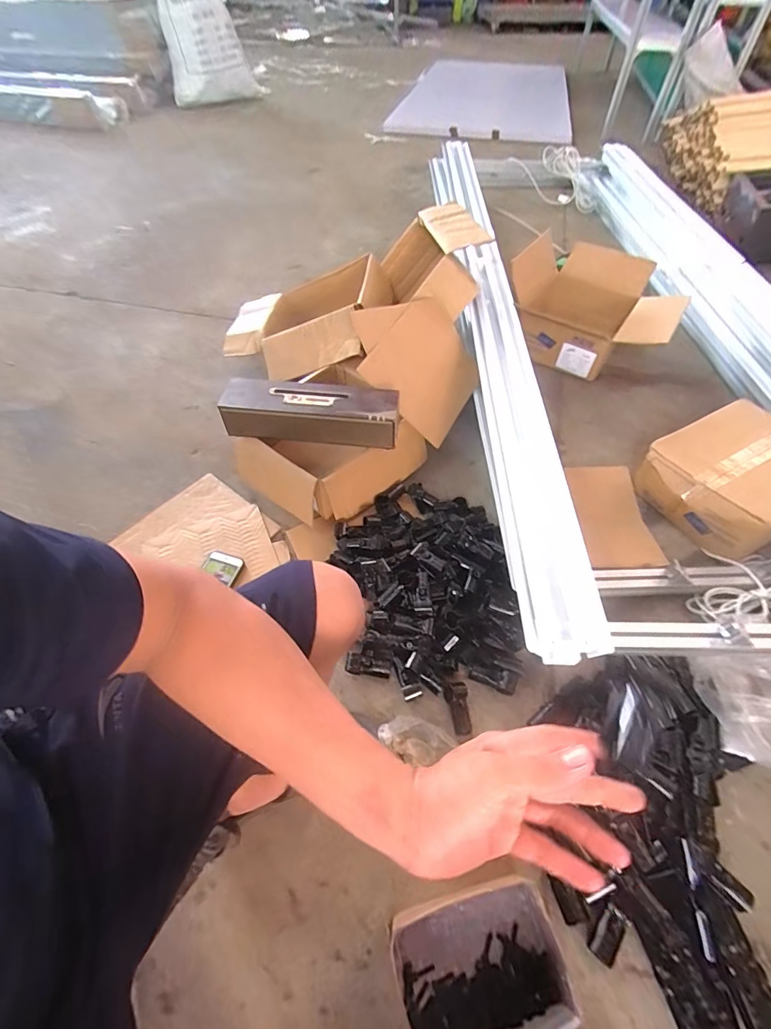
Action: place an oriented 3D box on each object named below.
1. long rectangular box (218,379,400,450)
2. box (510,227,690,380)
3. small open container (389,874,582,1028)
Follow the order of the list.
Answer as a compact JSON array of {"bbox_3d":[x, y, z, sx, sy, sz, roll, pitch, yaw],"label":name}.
[{"bbox_3d":[-0.160,-0.219,0.947,0.373,0.097,0.090,7,53,6],"label":"long rectangular box"},{"bbox_3d":[0.628,-0.671,1.357,0.469,0.212,0.521,14,54,11],"label":"box"},{"bbox_3d":[0.114,0.555,0.536,0.199,0.086,0.139,-13,54,-9],"label":"small open container"}]

